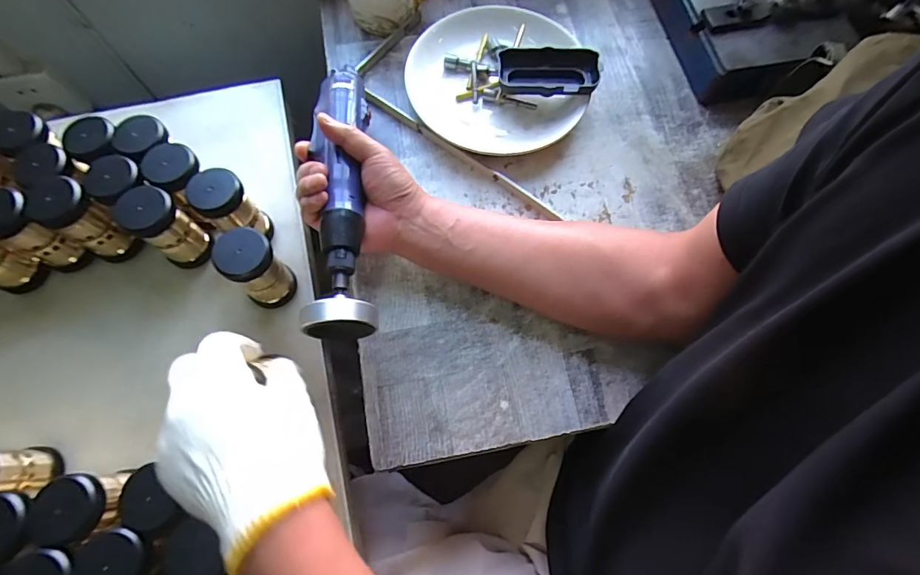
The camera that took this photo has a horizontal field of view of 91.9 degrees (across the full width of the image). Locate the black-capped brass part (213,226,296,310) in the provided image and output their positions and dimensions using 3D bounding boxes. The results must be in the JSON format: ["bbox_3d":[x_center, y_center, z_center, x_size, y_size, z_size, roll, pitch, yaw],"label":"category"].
[{"bbox_3d":[-0.182,-0.015,0.405,0.039,0.091,0.047,39,75,12],"label":"black-capped brass part"}]

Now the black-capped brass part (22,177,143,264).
[{"bbox_3d":[-0.344,-0.059,0.416,0.041,0.095,0.044,0,71,-1],"label":"black-capped brass part"}]

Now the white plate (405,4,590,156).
[{"bbox_3d":[0.039,-0.236,0.505,0.198,0.039,0.179,-15,72,-6],"label":"white plate"}]

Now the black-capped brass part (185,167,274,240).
[{"bbox_3d":[-0.213,-0.071,0.419,0.041,0.087,0.043,0,71,-1],"label":"black-capped brass part"}]

